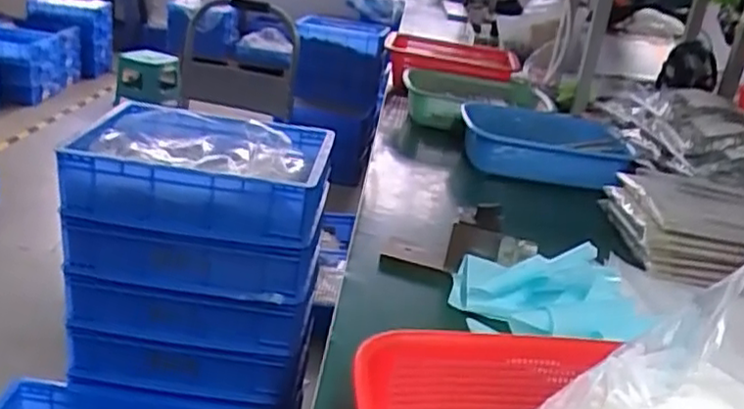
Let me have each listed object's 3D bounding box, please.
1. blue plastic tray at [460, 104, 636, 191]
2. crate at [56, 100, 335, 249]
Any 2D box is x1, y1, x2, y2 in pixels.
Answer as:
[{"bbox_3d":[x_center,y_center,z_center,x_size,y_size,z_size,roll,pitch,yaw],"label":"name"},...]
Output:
[{"bbox_3d":[0.291,-0.103,1.202,0.275,0.085,0.174,9,23,4],"label":"blue plastic tray"},{"bbox_3d":[-0.283,-0.062,1.188,0.399,0.114,0.283,7,23,0],"label":"crate"}]

